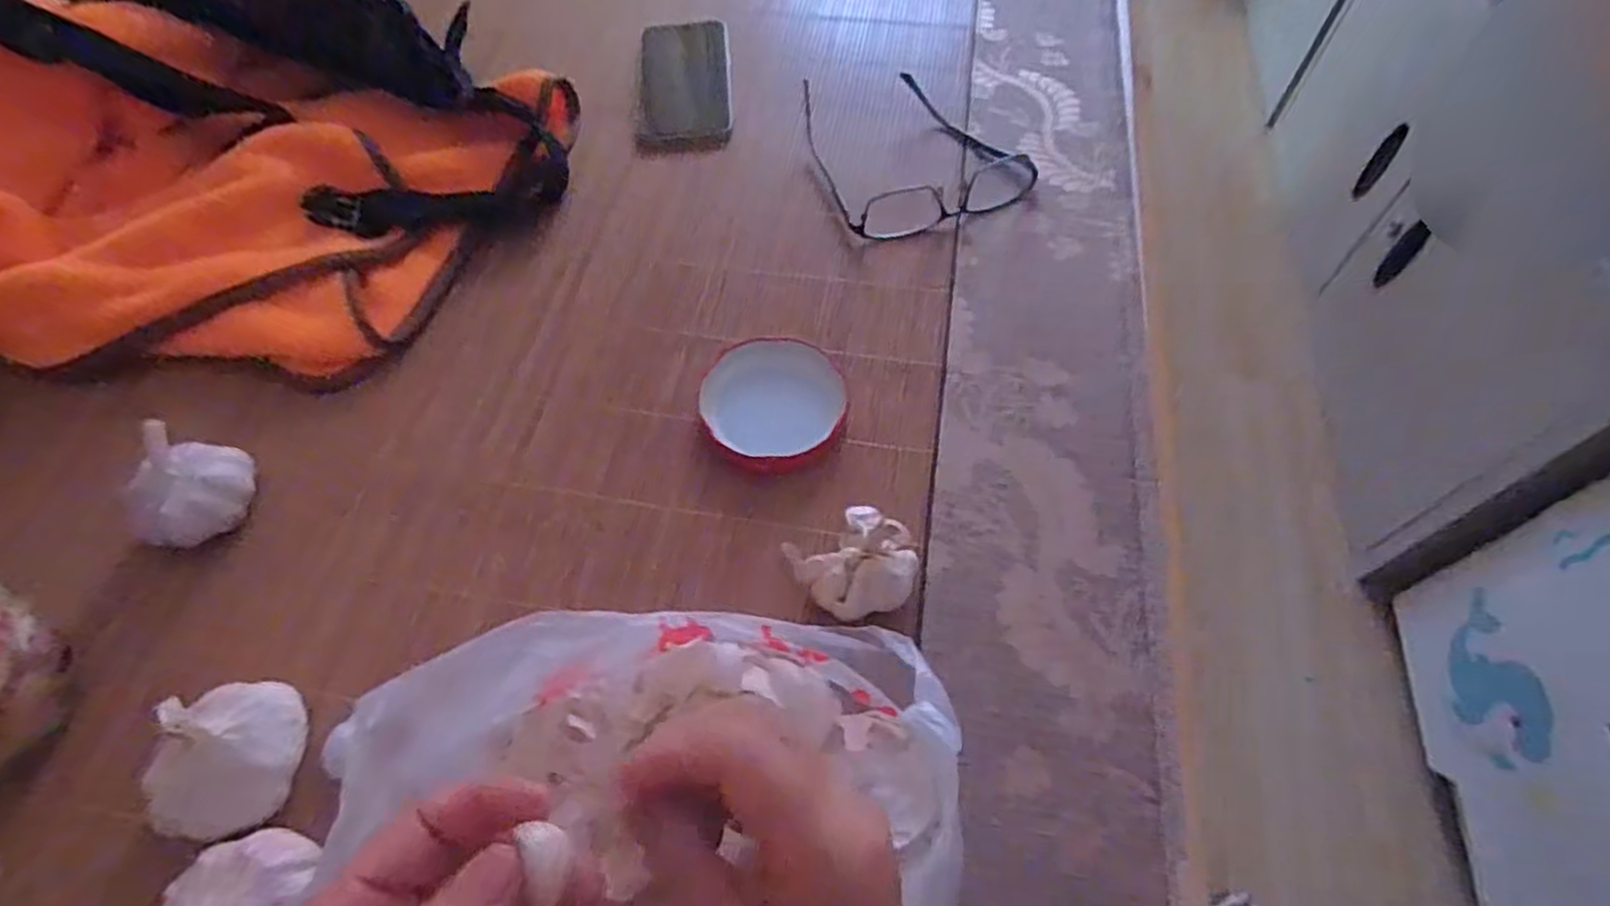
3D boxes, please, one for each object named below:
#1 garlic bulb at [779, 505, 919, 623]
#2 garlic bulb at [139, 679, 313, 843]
[{"bbox_3d":[0.025,0.053,0.359,0.055,0.033,0.052,-21,60,-10],"label":"garlic bulb"},{"bbox_3d":[-0.238,0.124,0.309,0.045,0.054,0.059,5,59,5],"label":"garlic bulb"}]

